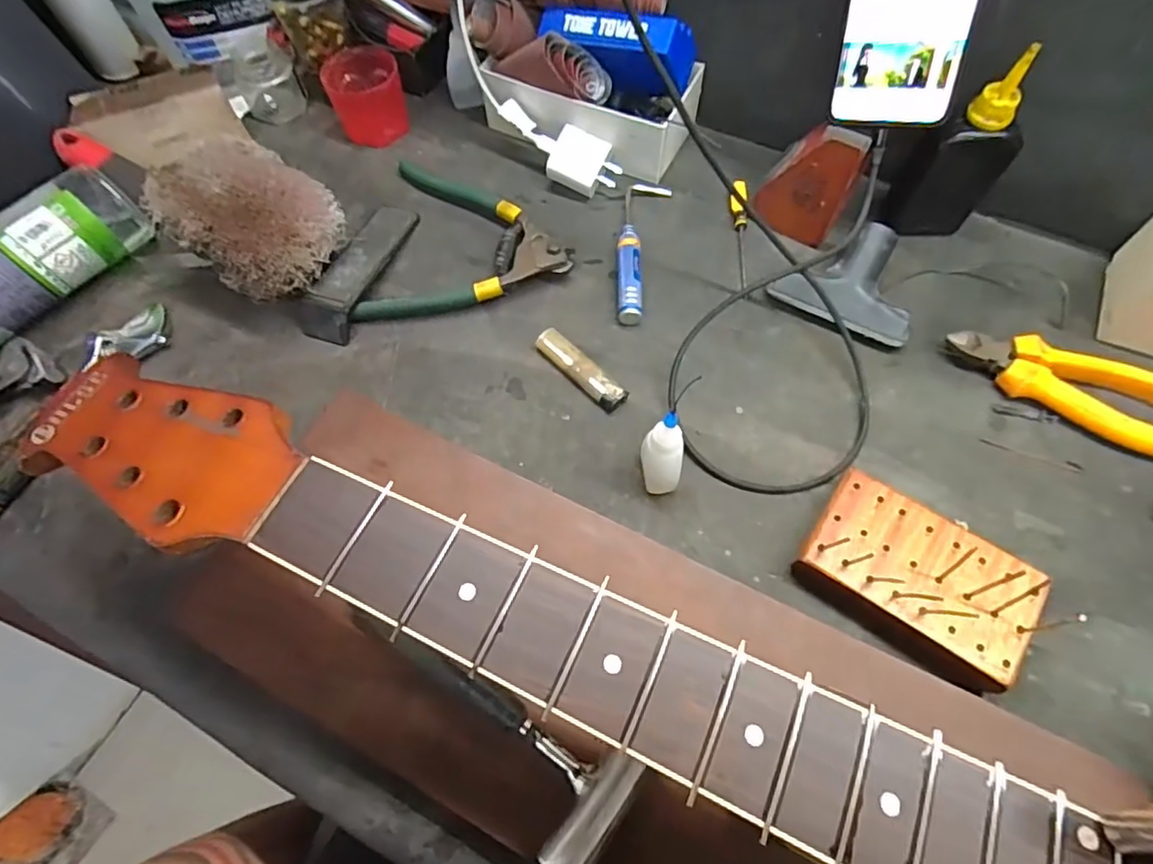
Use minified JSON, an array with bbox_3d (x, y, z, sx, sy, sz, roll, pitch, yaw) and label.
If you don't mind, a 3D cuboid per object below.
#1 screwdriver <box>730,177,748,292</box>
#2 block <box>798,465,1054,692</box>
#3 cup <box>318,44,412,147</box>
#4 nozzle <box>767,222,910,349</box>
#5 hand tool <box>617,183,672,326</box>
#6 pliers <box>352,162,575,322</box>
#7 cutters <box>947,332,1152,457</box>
[{"bbox_3d":[0.132,-0.165,0.478,0.014,0.013,0.109,5,64,4],"label":"screwdriver"},{"bbox_3d":[0.200,0.084,0.346,0.117,0.030,0.076,34,70,17],"label":"block"},{"bbox_3d":[-0.194,-0.305,0.532,0.070,0.053,0.064,25,67,13],"label":"cup"},{"bbox_3d":[0.212,-0.113,0.437,0.097,0.033,0.076,38,71,18],"label":"nozzle"},{"bbox_3d":[0.047,-0.148,0.468,0.033,0.015,0.139,11,65,7],"label":"hand tool"},{"bbox_3d":[-0.095,-0.171,0.480,0.165,0.020,0.161,-8,64,-2],"label":"pliers"},{"bbox_3d":[0.335,-0.030,0.399,0.152,0.022,0.054,21,67,12],"label":"cutters"}]

